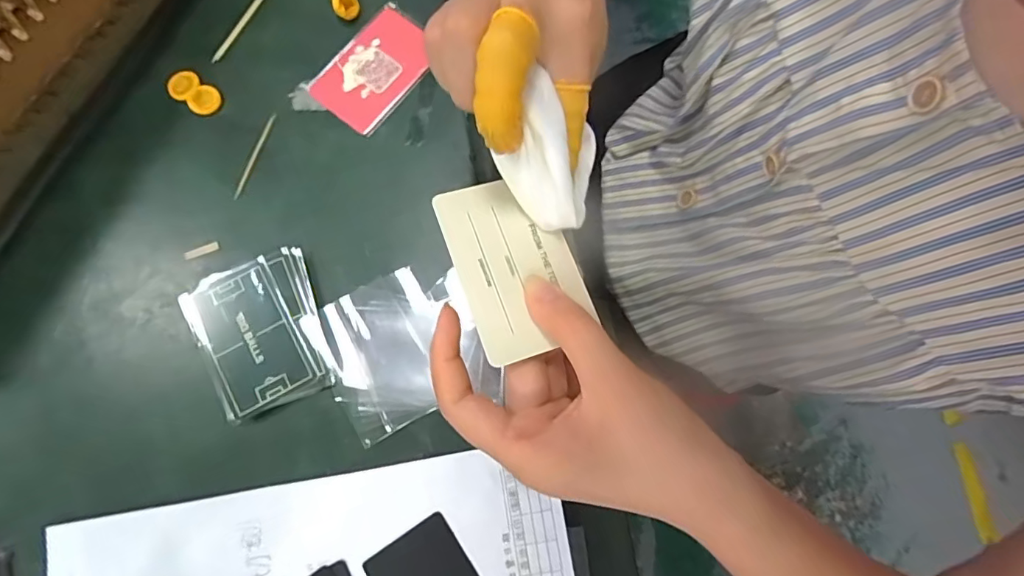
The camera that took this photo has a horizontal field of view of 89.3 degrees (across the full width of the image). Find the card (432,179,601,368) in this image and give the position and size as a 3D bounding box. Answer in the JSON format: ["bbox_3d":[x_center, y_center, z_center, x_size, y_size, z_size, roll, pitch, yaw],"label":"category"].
[{"bbox_3d":[0.001,-0.012,0.237,0.053,0.004,0.082,-18,74,-13],"label":"card"}]

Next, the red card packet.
[{"bbox_3d":[-0.095,-0.154,0.364,0.057,0.005,0.086,41,81,6],"label":"red card packet"}]

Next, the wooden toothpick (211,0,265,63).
[{"bbox_3d":[-0.195,-0.188,0.370,0.006,0.004,0.065,32,81,5],"label":"wooden toothpick"}]

